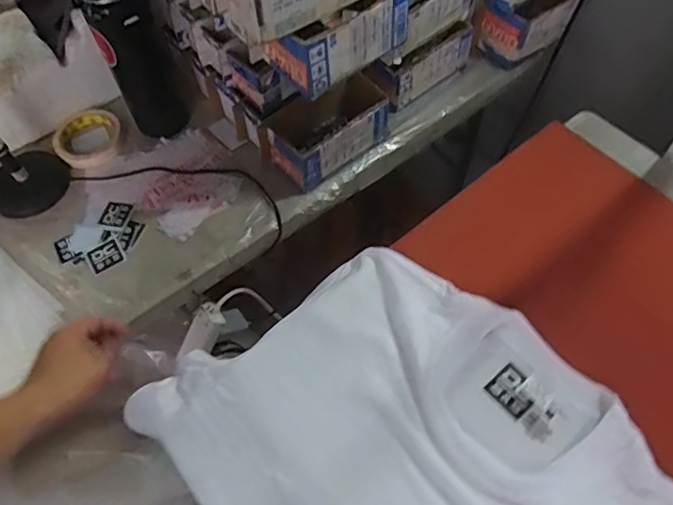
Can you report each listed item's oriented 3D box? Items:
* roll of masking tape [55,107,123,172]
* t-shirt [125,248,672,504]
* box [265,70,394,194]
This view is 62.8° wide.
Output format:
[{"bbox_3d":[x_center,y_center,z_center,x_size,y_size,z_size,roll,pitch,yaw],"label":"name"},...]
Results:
[{"bbox_3d":[-0.362,-0.166,0.808,0.095,0.016,0.101,0,60,1],"label":"roll of masking tape"},{"bbox_3d":[0.079,0.197,0.439,0.304,0.054,0.441,-35,65,-18],"label":"t-shirt"},{"bbox_3d":[-0.005,-0.176,0.773,0.184,0.080,0.098,-37,66,-18],"label":"box"}]

